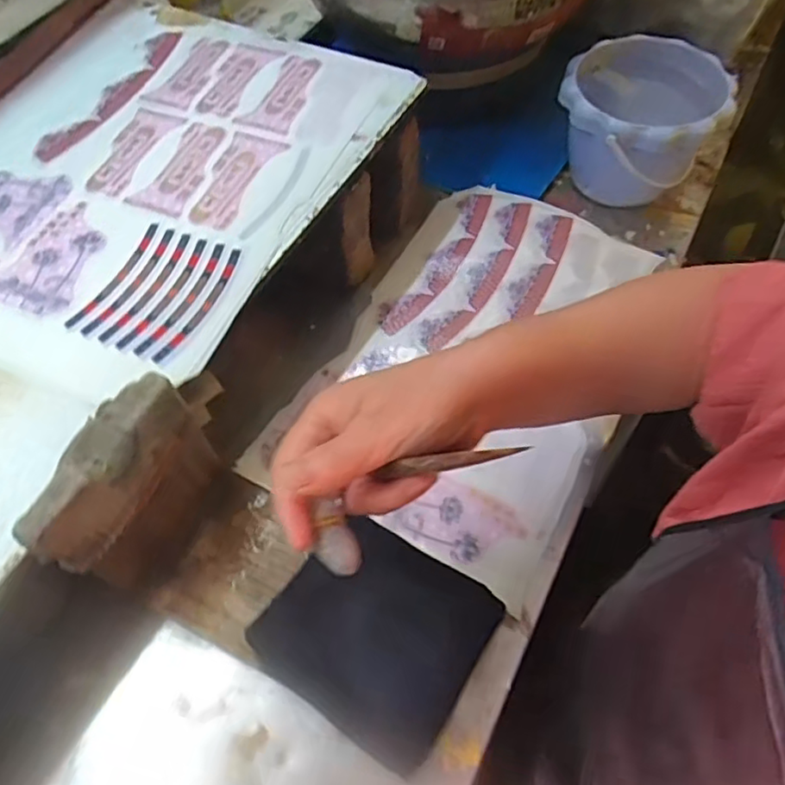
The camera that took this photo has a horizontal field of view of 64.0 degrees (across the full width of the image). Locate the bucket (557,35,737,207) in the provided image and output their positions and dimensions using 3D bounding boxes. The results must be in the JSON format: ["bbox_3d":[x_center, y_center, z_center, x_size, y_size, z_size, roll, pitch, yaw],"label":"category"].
[{"bbox_3d":[0.245,-0.272,0.651,0.146,0.113,0.149,0,59,-1],"label":"bucket"}]

